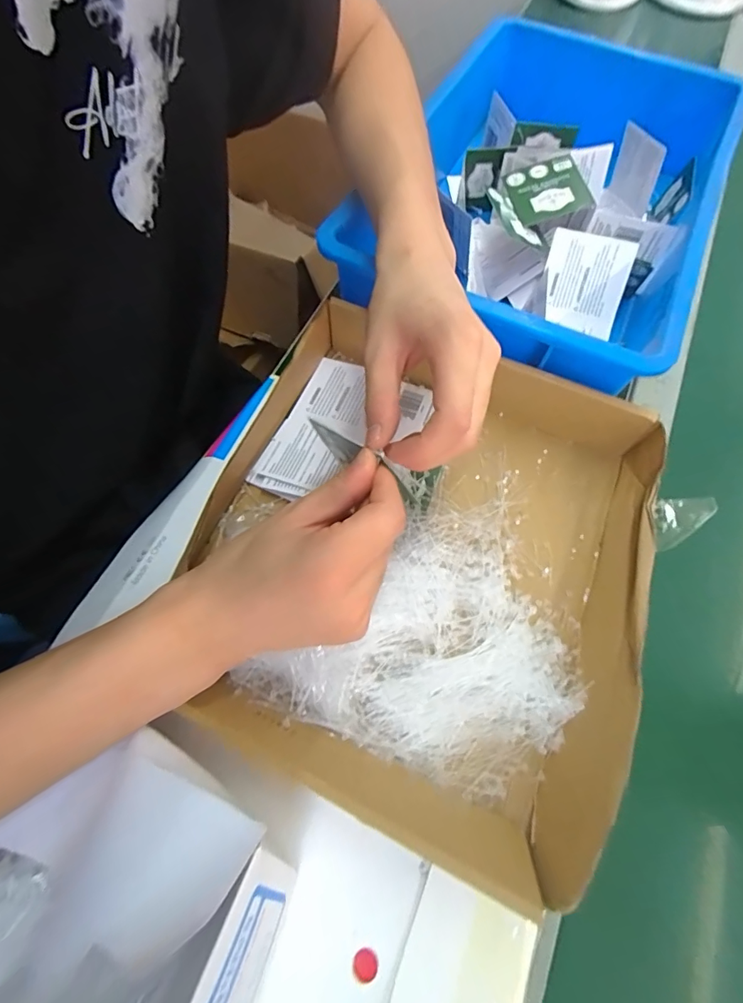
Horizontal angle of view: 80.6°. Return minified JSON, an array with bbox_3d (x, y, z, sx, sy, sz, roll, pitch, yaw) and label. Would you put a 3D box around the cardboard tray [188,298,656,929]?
[{"bbox_3d":[0.020,0.021,0.304,0.322,0.051,0.318,22,68,8],"label":"cardboard tray"}]

